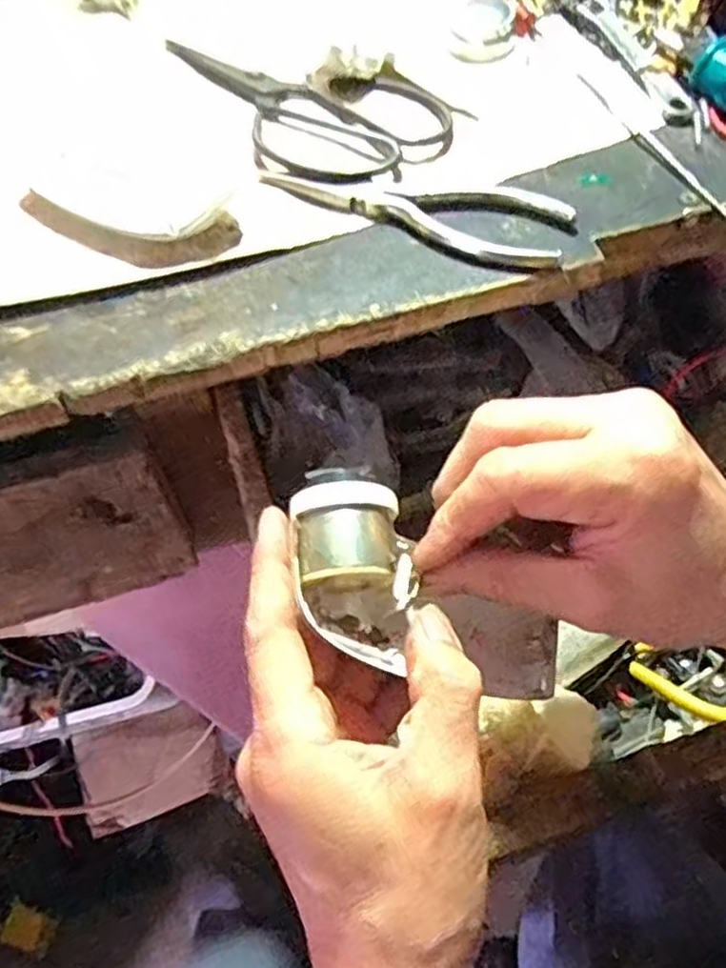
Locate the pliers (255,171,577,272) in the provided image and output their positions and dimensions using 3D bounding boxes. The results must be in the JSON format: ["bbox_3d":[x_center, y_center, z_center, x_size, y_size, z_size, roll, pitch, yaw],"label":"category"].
[{"bbox_3d":[0.023,-0.134,0.356,0.149,0.013,0.045,20,59,14],"label":"pliers"}]

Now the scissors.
[{"bbox_3d":[-0.027,-0.222,0.415,0.101,0.020,0.181,-25,59,-16],"label":"scissors"}]

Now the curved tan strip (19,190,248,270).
[{"bbox_3d":[-0.114,-0.122,0.356,0.107,0.005,0.046,0,56,0],"label":"curved tan strip"}]

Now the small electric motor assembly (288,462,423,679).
[{"bbox_3d":[-0.002,0.030,0.269,0.039,0.040,0.064,-9,62,-5],"label":"small electric motor assembly"}]

